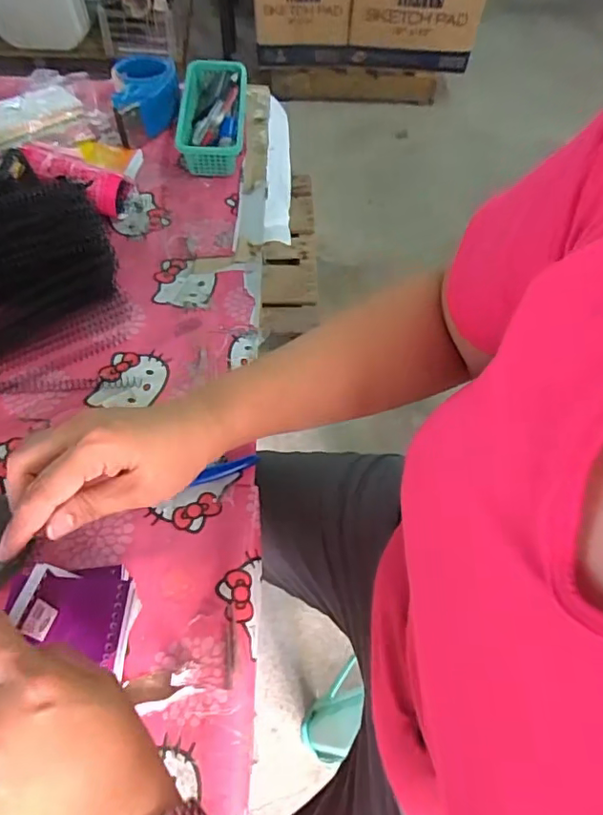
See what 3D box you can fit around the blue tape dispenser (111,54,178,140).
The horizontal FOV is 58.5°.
[{"bbox_3d":[-0.227,-0.459,0.796,0.091,0.062,0.141,-9,59,-8],"label":"blue tape dispenser"}]

